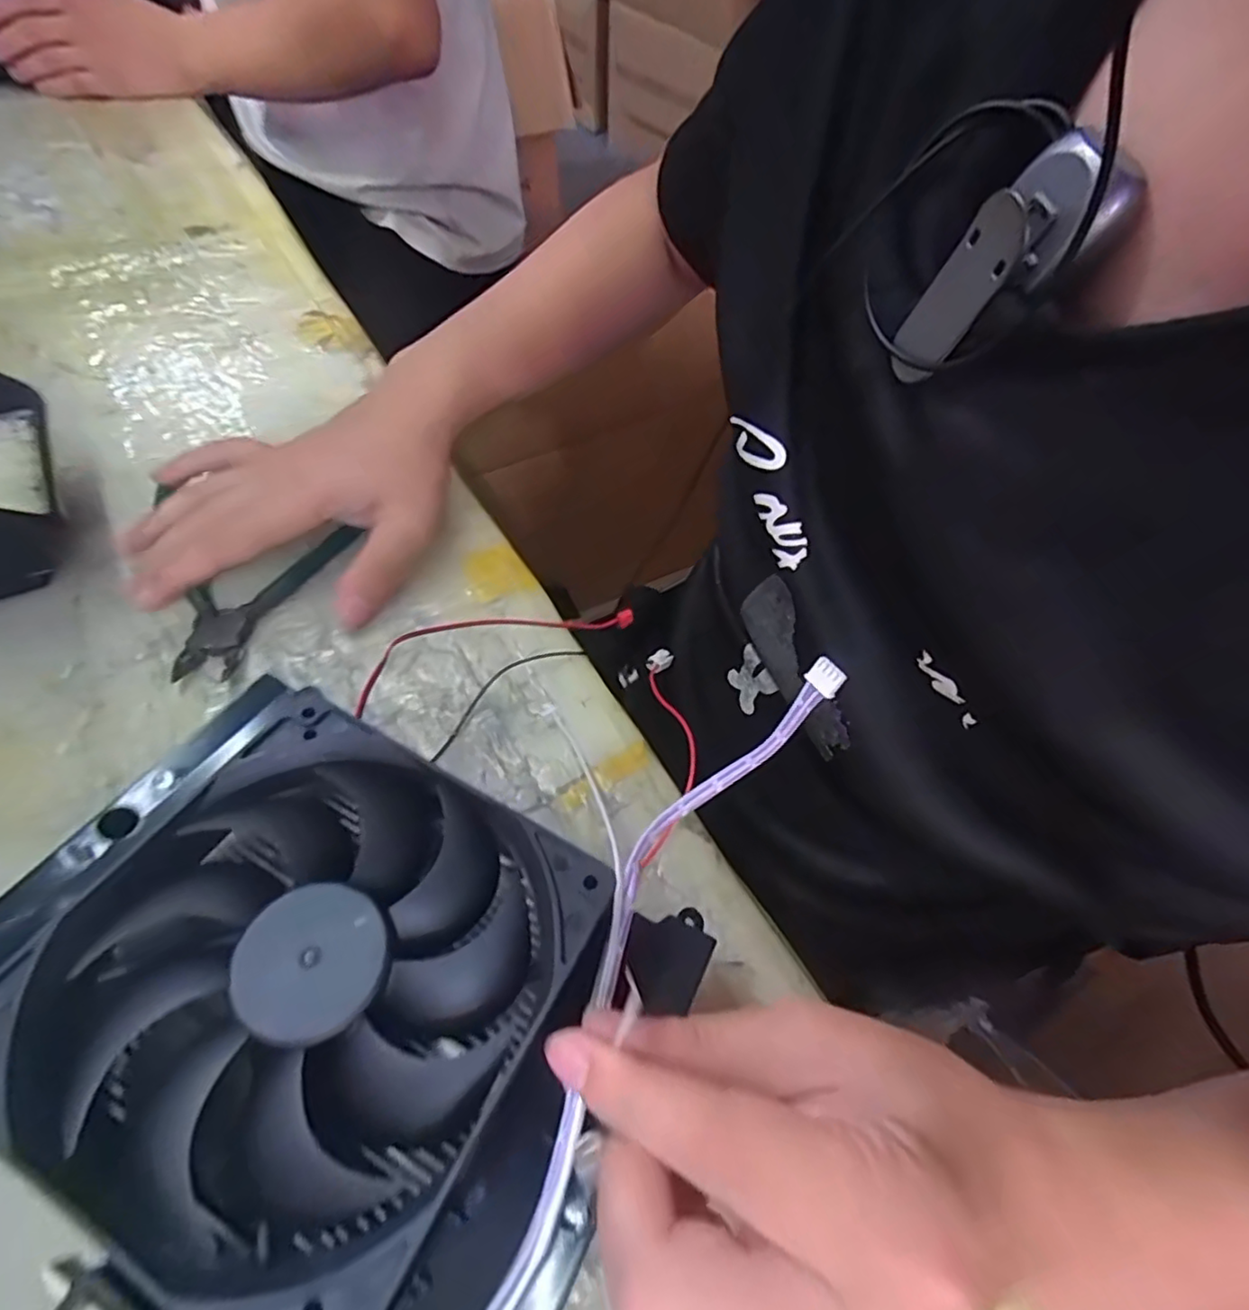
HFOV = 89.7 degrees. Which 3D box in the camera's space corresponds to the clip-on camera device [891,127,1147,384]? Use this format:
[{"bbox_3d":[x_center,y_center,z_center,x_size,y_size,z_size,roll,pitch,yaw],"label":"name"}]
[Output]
[{"bbox_3d":[0.087,-0.090,0.149,0.017,0.055,0.022,-25,80,-37],"label":"clip-on camera device"}]

